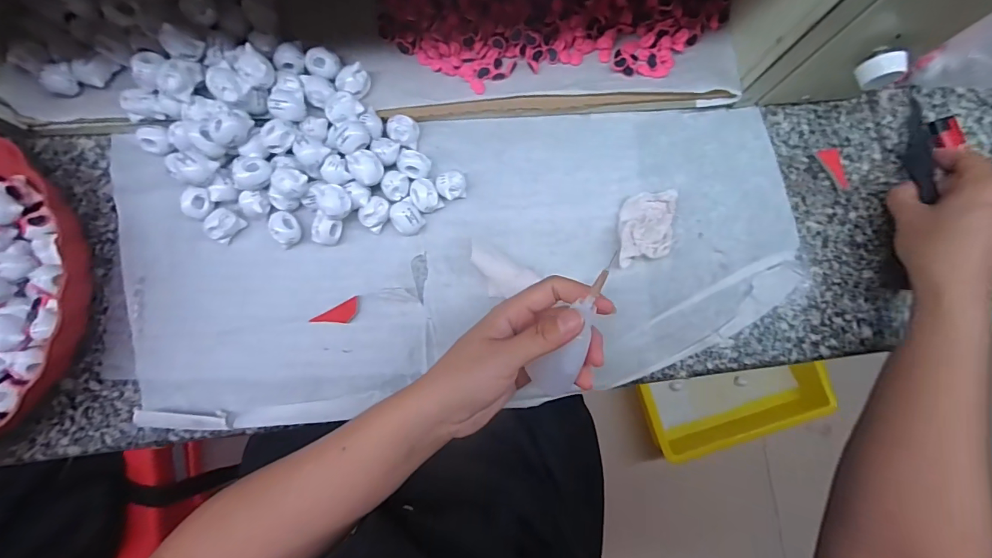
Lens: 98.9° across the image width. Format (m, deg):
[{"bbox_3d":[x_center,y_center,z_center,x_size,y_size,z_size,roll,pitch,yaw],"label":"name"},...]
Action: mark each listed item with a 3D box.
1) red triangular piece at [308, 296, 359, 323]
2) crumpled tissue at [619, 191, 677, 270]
[{"bbox_3d":[-0.119,0.028,0.320,0.036,0.004,0.014,-29,86,-4],"label":"red triangular piece"},{"bbox_3d":[0.116,-0.039,0.329,0.044,0.019,0.055,-1,85,-2],"label":"crumpled tissue"}]

